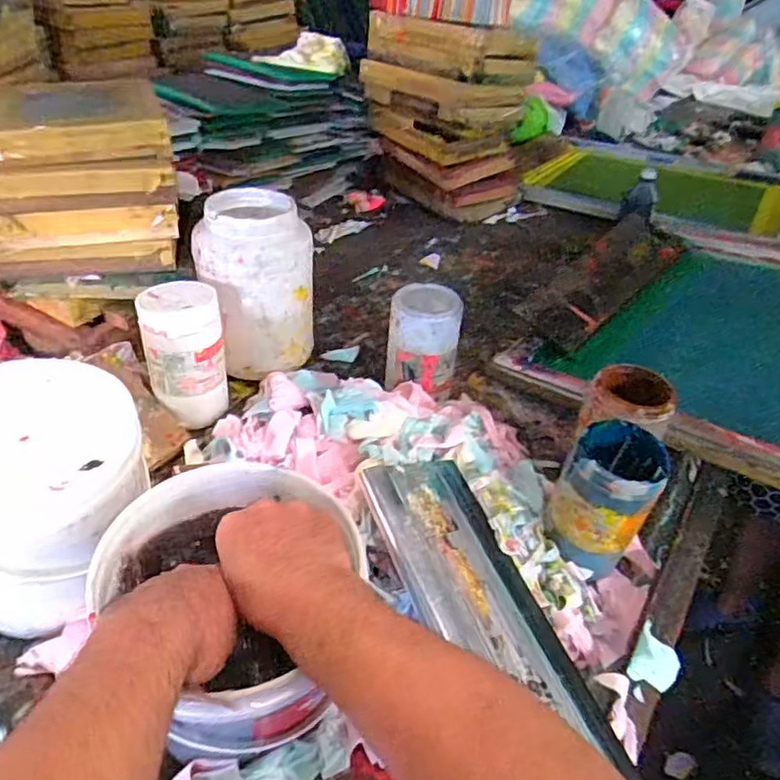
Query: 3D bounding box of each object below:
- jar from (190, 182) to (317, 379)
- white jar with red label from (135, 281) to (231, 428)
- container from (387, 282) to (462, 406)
[{"bbox_3d":[-0.187,-0.141,0.851,0.158,0.211,0.136,-9,41,-19],"label":"jar"},{"bbox_3d":[-0.258,-0.043,0.776,0.095,0.163,0.084,-5,40,-15],"label":"white jar with red label"},{"bbox_3d":[0.046,-0.068,0.849,0.097,0.147,0.101,7,39,0],"label":"container"}]

